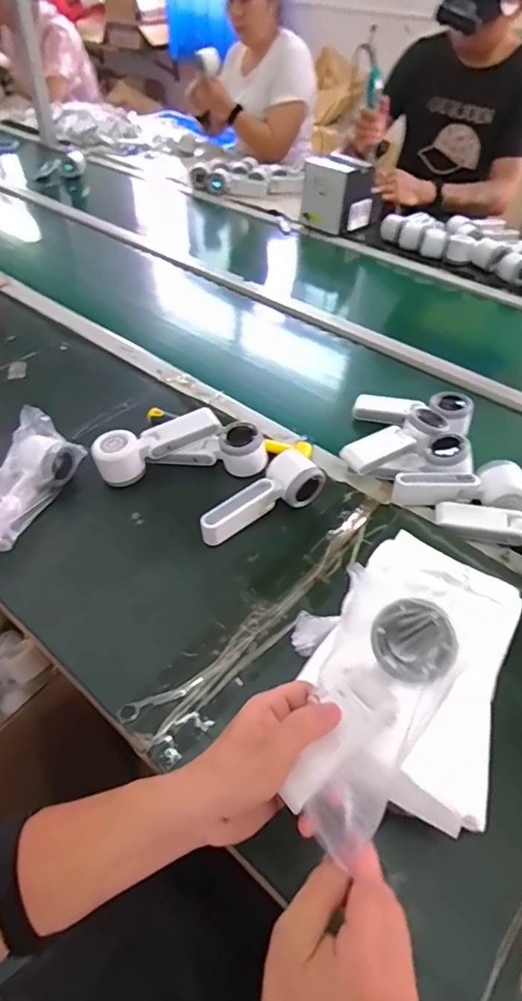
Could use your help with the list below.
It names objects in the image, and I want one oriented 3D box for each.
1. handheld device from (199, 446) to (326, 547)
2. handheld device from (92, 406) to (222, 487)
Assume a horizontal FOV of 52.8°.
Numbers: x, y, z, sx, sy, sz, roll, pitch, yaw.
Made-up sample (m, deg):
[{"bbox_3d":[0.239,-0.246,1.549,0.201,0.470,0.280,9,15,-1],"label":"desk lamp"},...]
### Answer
[{"bbox_3d":[-0.003,-0.003,0.648,0.162,0.055,0.057,-27,54,-25],"label":"handheld device"},{"bbox_3d":[-0.138,-0.070,0.712,0.169,0.057,0.064,-21,51,-21],"label":"handheld device"}]

